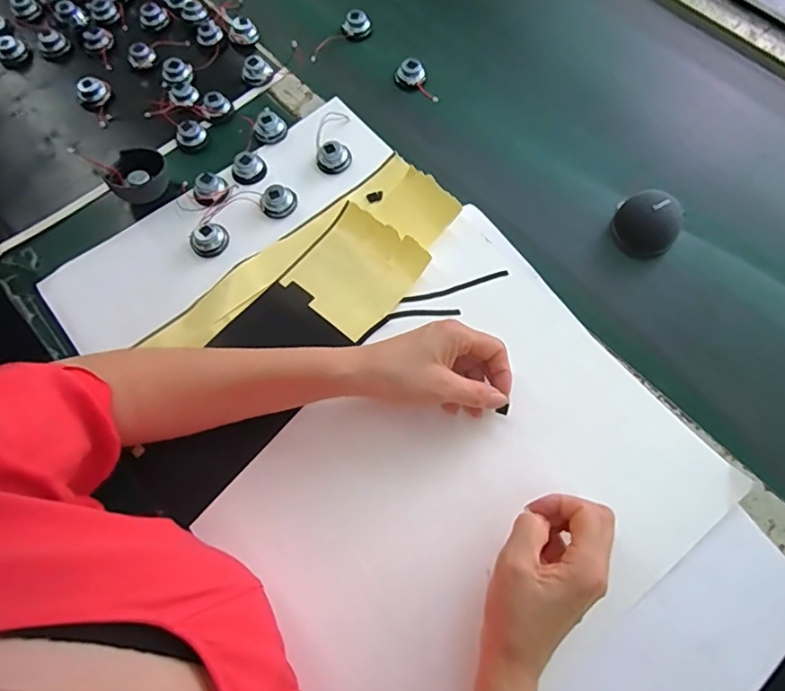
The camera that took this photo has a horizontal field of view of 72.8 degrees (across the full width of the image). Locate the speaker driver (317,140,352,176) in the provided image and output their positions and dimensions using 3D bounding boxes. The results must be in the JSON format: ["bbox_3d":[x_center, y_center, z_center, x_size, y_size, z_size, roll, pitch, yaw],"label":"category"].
[{"bbox_3d":[-0.061,-0.197,0.558,0.035,0.017,0.032,-10,68,-2],"label":"speaker driver"}]

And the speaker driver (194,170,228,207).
[{"bbox_3d":[-0.187,-0.160,0.547,0.034,0.020,0.029,-29,70,-10],"label":"speaker driver"}]

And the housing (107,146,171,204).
[{"bbox_3d":[-0.259,-0.173,0.546,0.058,0.032,0.055,-1,68,2],"label":"housing"}]

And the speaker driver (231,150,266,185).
[{"bbox_3d":[-0.152,-0.187,0.560,0.036,0.014,0.037,-1,68,2],"label":"speaker driver"}]

